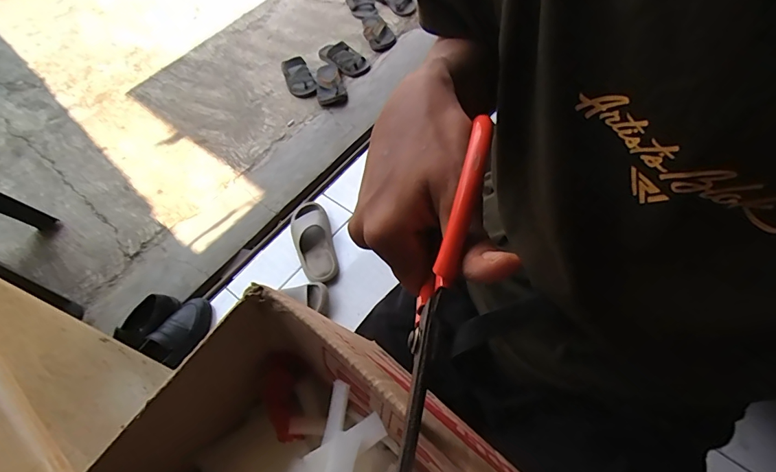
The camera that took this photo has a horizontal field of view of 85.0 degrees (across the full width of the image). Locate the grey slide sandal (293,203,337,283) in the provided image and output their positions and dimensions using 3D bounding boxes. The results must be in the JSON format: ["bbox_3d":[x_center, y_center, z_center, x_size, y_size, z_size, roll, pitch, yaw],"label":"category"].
[{"bbox_3d":[-0.211,0.001,1.196,0.104,0.063,0.283,-15,58,-4],"label":"grey slide sandal"}]

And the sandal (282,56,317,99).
[{"bbox_3d":[-0.349,-0.618,1.663,0.103,0.068,0.191,-22,59,-9],"label":"sandal"}]

